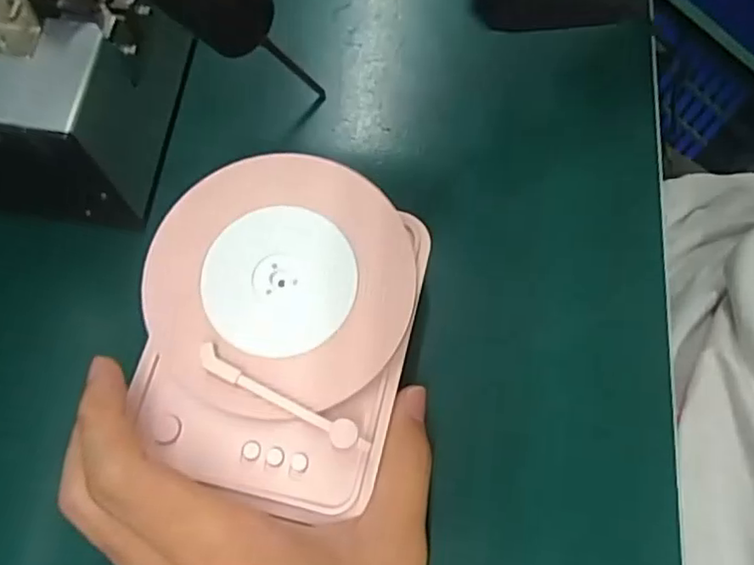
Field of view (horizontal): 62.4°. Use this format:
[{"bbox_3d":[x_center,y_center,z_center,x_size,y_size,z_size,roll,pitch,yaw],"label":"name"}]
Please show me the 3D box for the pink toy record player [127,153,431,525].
[{"bbox_3d":[-0.039,0.014,0.238,0.100,0.016,0.124,13,71,4],"label":"pink toy record player"}]

